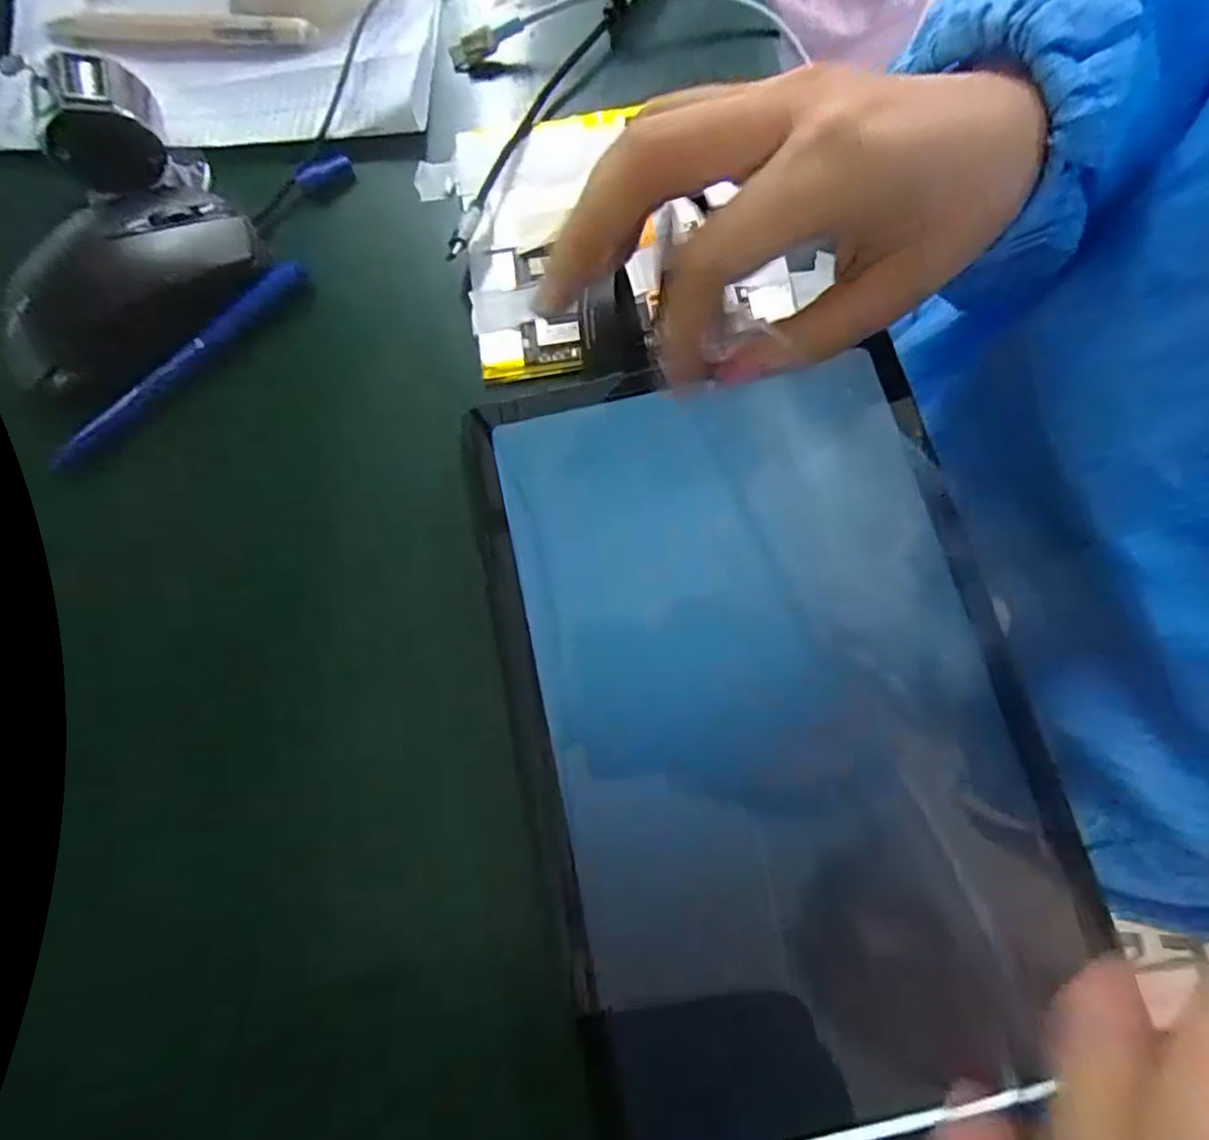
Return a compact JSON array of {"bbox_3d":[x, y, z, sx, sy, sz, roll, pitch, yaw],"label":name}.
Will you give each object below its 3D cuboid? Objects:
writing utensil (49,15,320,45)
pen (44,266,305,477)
[{"bbox_3d":[-0.208,-0.261,0.321,0.135,0.010,0.011,5,77,4],"label":"writing utensil"},{"bbox_3d":[-0.174,-0.085,0.275,0.009,0.012,0.125,42,82,11],"label":"pen"}]

